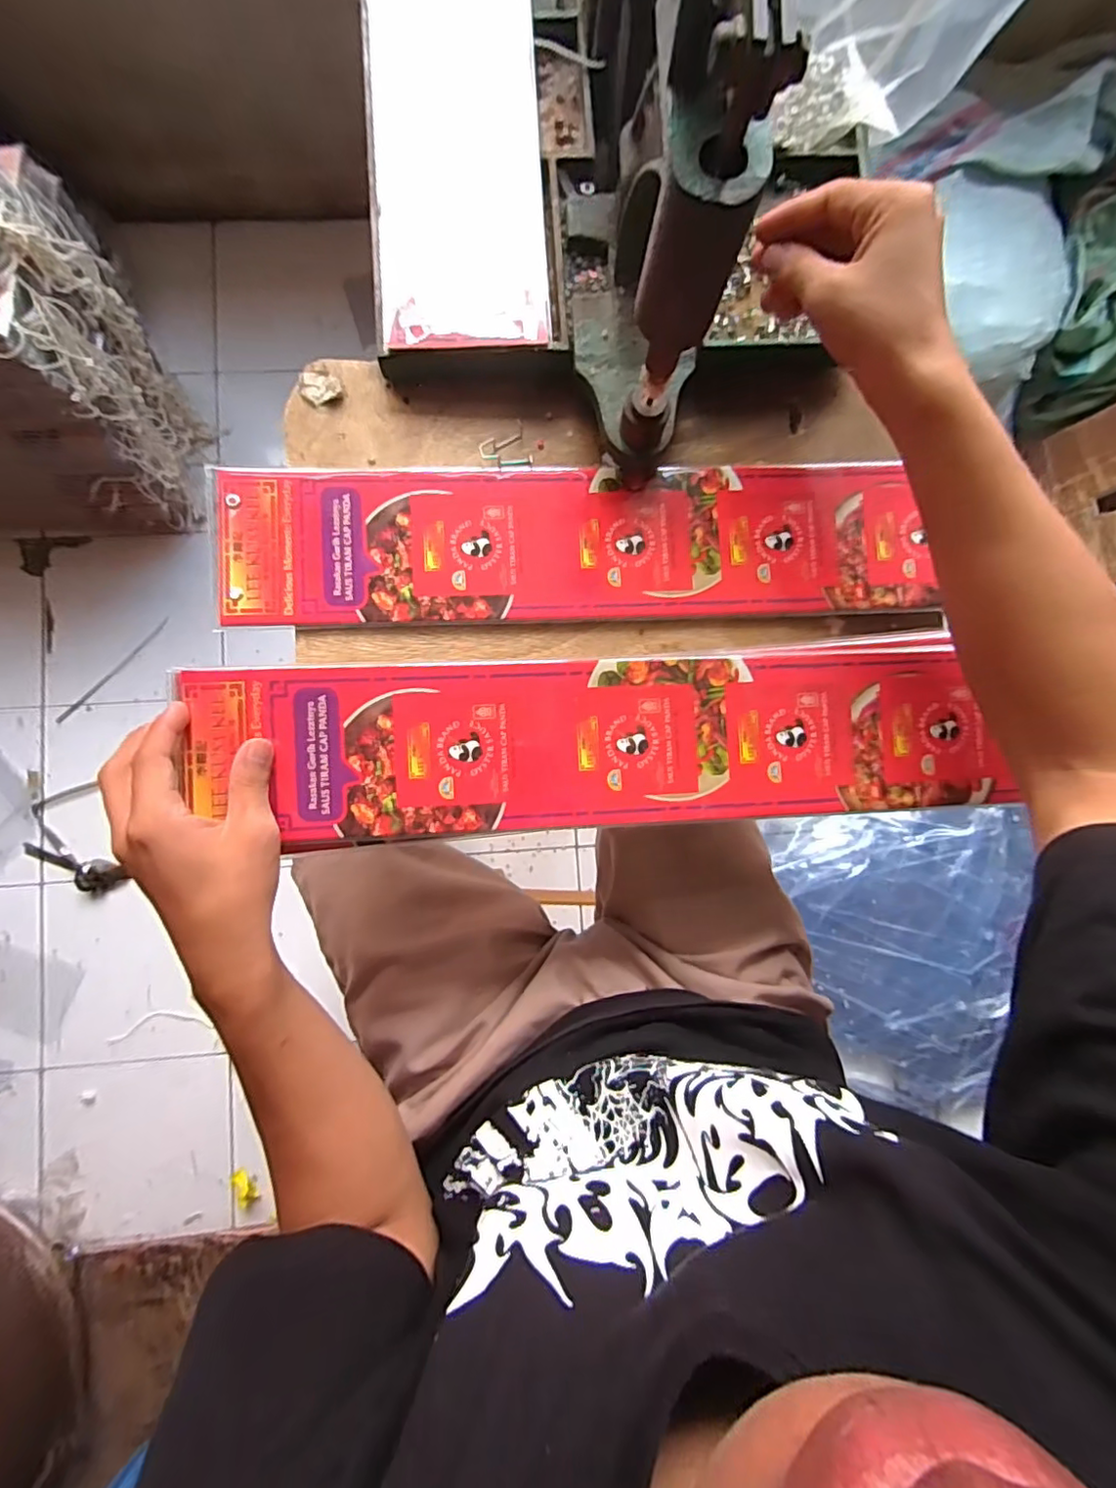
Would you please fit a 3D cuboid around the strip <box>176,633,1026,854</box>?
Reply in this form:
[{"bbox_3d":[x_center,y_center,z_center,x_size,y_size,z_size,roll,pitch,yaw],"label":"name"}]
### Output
[{"bbox_3d":[0.035,-0.002,0.389,0.521,0.007,0.114,-4,89,-5],"label":"strip"}]

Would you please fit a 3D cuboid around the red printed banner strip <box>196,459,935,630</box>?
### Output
[{"bbox_3d":[0.017,-0.143,0.415,0.487,0.012,0.110,-3,86,-3],"label":"red printed banner strip"}]

